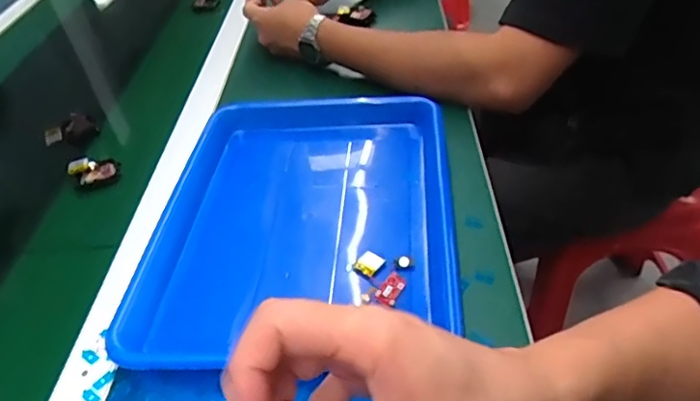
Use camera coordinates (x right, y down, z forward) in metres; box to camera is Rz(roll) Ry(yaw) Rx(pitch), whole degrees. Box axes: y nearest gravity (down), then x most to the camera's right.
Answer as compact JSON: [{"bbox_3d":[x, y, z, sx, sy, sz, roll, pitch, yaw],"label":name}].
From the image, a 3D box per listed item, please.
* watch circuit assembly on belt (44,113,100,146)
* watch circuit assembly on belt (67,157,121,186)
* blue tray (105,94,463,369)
[{"bbox_3d":[-0.335,-0.083,0.665,0.057,0.030,0.021,-26,44,-20],"label":"watch circuit assembly on belt"},{"bbox_3d":[-0.272,-0.033,0.590,0.048,0.018,0.033,-21,43,-16],"label":"watch circuit assembly on belt"},{"bbox_3d":[-0.039,0.015,0.504,0.252,0.049,0.321,-2,41,6],"label":"blue tray"}]

